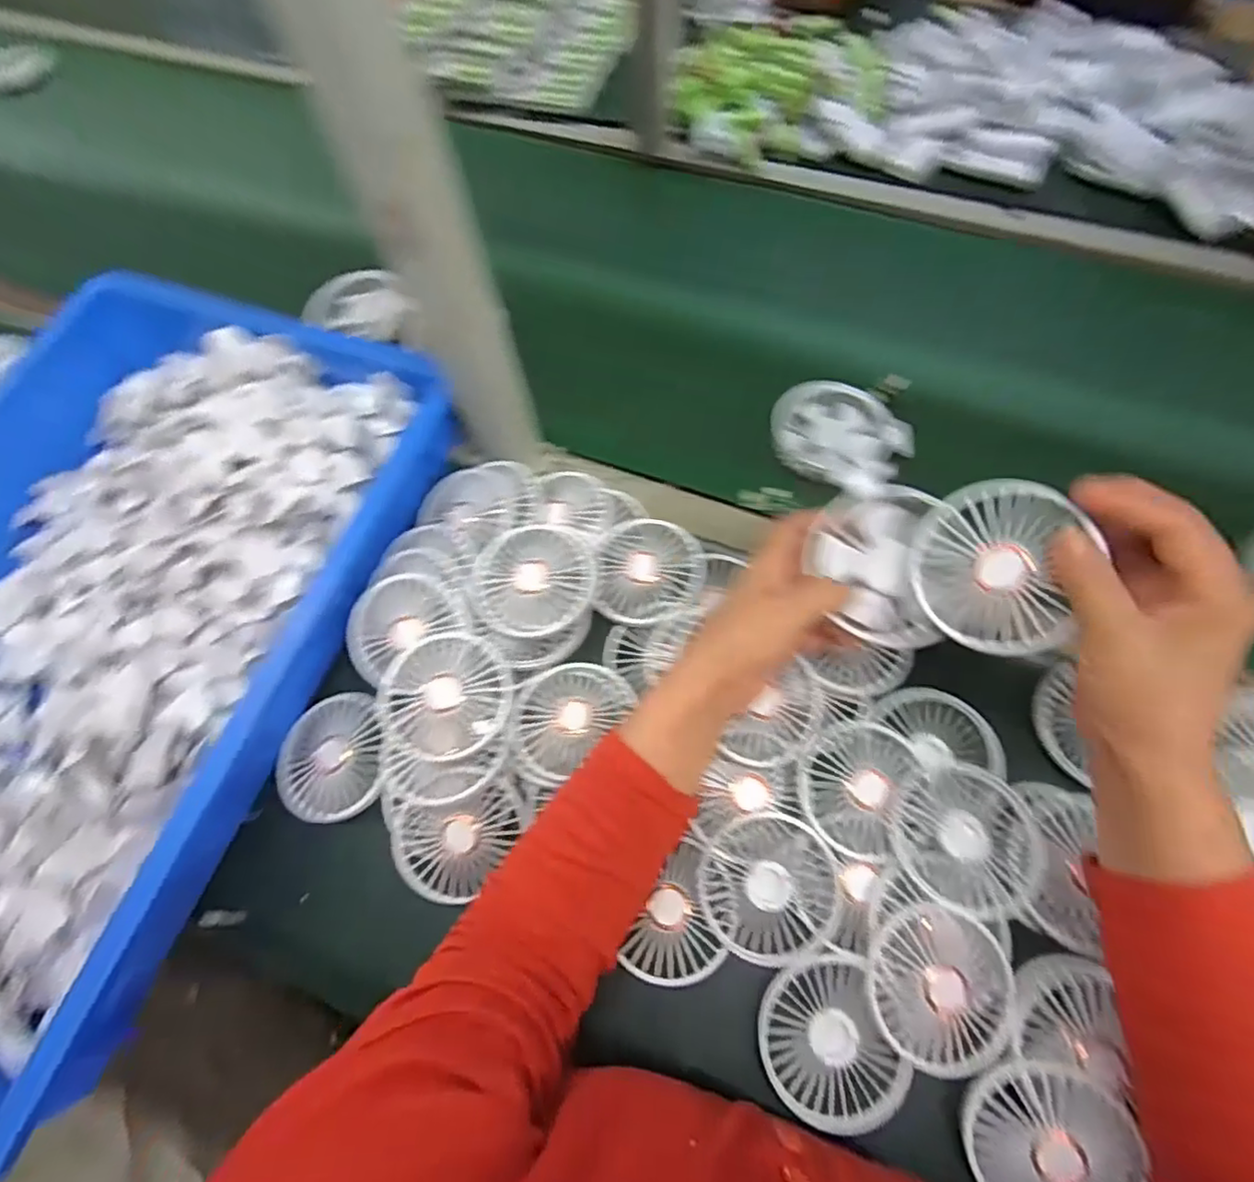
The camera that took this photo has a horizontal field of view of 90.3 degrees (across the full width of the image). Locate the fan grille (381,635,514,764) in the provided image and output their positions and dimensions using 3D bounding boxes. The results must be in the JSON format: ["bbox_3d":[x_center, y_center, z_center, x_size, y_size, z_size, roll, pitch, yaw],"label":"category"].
[{"bbox_3d":[-0.127,0.073,0.439,0.089,0.019,0.085,0,73,0],"label":"fan grille"}]

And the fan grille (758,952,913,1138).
[{"bbox_3d":[0.121,0.274,0.373,0.076,0.020,0.091,-22,73,-5],"label":"fan grille"}]

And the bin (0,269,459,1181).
[{"bbox_3d":[-0.407,0.003,0.482,0.395,0.088,0.591,19,68,11],"label":"bin"}]

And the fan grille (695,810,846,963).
[{"bbox_3d":[0.092,0.191,0.402,0.085,0.012,0.085,-1,66,2],"label":"fan grille"}]

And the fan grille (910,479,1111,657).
[{"bbox_3d":[0.197,-0.014,0.336,0.079,0.014,0.088,21,108,39],"label":"fan grille"}]

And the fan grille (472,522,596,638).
[{"bbox_3d":[-0.073,-0.012,0.473,0.094,0.023,0.085,34,80,16],"label":"fan grille"}]

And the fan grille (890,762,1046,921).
[{"bbox_3d":[0.216,0.156,0.399,0.085,0.016,0.089,-1,66,2],"label":"fan grille"}]

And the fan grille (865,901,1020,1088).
[{"bbox_3d":[0.187,0.237,0.373,0.083,0.025,0.083,-1,66,2],"label":"fan grille"}]

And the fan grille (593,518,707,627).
[{"bbox_3d":[0.018,-0.016,0.486,0.081,0.014,0.086,1,66,3],"label":"fan grille"}]

